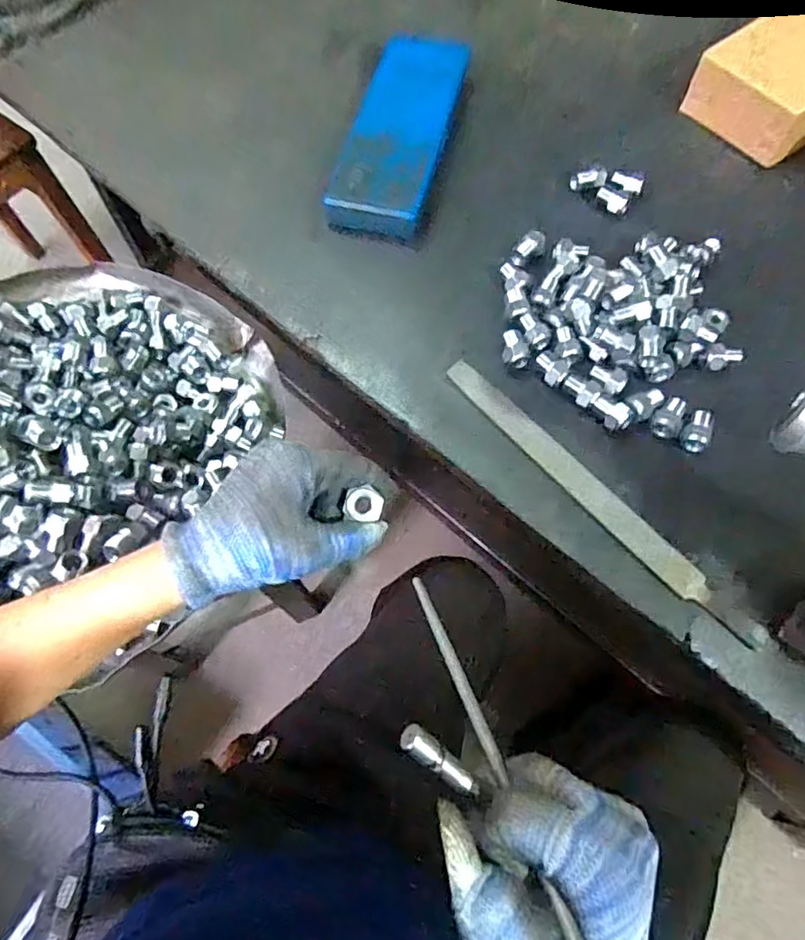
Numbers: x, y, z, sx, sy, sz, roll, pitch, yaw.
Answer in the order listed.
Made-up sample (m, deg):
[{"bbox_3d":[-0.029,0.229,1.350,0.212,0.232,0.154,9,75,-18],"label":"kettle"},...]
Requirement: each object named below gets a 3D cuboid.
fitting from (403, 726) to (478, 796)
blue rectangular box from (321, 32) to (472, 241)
[{"bbox_3d":[0.017,0.120,0.244,0.041,0.007,0.010,44,72,-16],"label":"fitting"},{"bbox_3d":[0.000,-0.333,0.589,0.088,0.033,0.261,14,68,7],"label":"blue rectangular box"}]

